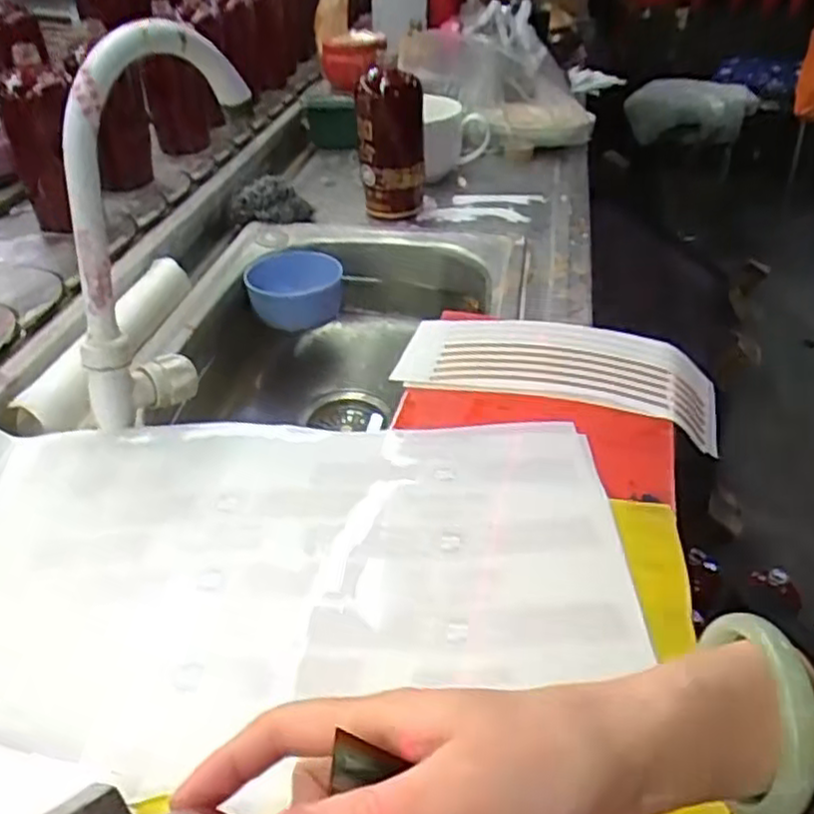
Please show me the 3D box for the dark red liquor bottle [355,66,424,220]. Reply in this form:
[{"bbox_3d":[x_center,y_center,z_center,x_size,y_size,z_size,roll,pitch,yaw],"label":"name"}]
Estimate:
[{"bbox_3d":[-0.019,-0.314,0.883,0.080,0.175,0.088,-2,38,-4],"label":"dark red liquor bottle"}]

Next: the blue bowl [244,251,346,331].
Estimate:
[{"bbox_3d":[-0.130,-0.137,0.850,0.107,0.066,0.111,1,38,-1],"label":"blue bowl"}]

